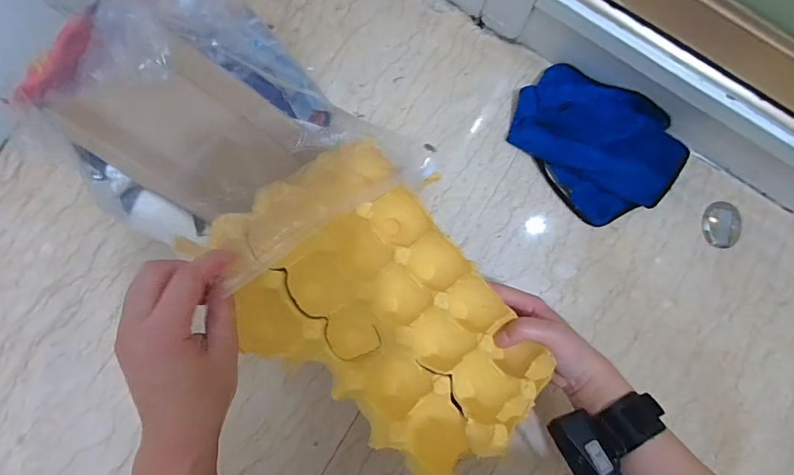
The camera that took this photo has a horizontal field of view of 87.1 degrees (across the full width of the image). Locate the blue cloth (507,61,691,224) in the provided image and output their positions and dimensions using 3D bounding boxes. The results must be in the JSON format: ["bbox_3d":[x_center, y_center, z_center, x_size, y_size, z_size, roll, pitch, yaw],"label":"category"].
[{"bbox_3d":[0.236,-0.118,0.503,0.141,0.027,0.192,-44,84,10],"label":"blue cloth"}]

